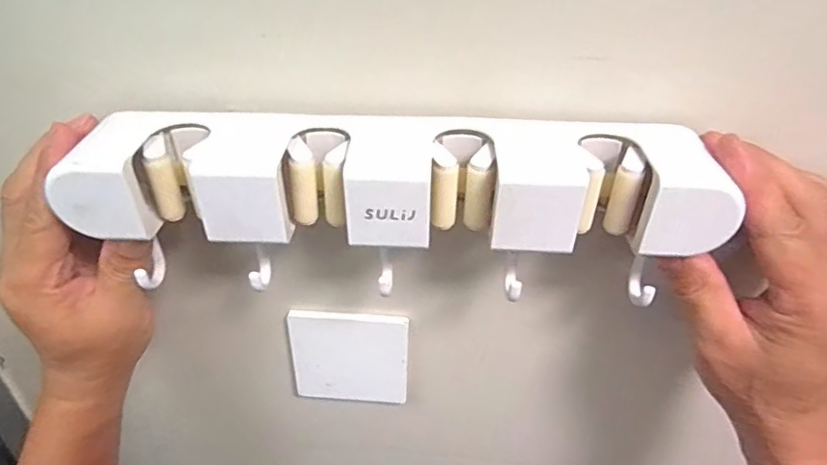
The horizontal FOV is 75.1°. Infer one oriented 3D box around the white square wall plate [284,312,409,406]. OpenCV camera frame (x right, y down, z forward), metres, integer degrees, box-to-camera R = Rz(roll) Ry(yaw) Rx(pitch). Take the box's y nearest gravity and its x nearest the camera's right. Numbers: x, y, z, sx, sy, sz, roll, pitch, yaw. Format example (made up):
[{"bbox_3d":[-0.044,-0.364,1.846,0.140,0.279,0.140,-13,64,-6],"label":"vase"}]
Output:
[{"bbox_3d":[-0.047,0.095,0.402,0.084,0.087,0.011,3,39,1],"label":"white square wall plate"}]

